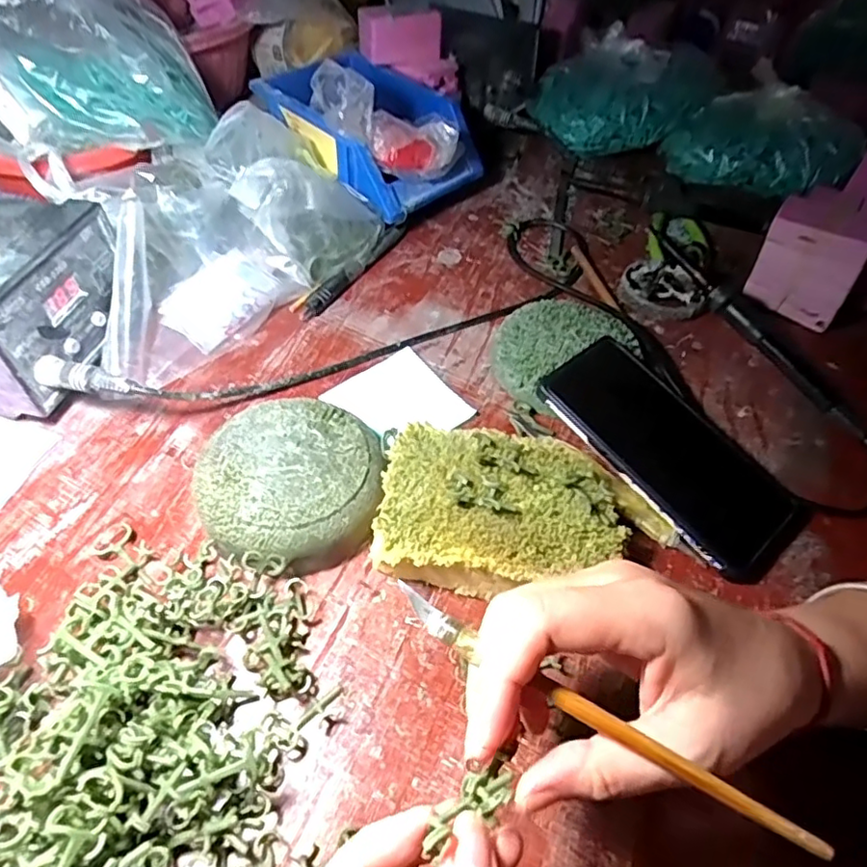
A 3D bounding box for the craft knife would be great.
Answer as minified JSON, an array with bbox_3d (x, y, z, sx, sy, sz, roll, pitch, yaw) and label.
[{"bbox_3d":[0.053,0.095,0.210,0.156,0.005,0.009,26,54,17],"label":"craft knife"}]

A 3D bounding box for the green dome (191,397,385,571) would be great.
[{"bbox_3d":[-0.079,0.028,0.350,0.099,0.035,0.095,2,50,-2],"label":"green dome"}]

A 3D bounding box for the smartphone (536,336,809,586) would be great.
[{"bbox_3d":[0.151,0.009,0.387,0.087,0.011,0.168,-33,72,-30],"label":"smartphone"}]

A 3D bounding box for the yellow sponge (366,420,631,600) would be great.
[{"bbox_3d":[0.041,0.043,0.344,0.137,0.043,0.101,9,51,4],"label":"yellow sponge"}]

